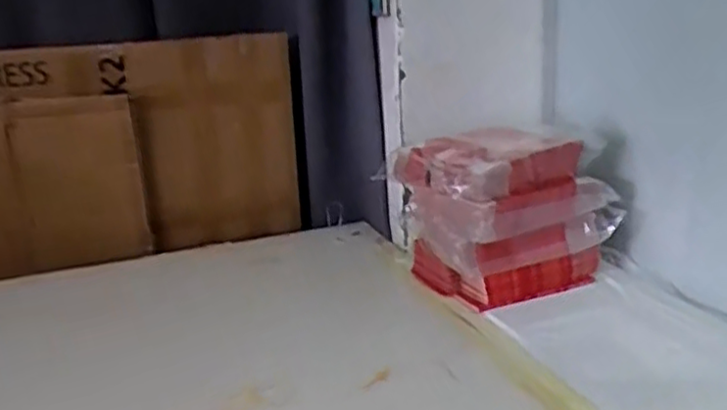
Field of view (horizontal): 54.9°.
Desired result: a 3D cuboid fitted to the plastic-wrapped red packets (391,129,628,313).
[{"bbox_3d":[0.191,0.004,0.941,0.230,0.199,0.189,-12,18,-25],"label":"plastic-wrapped red packets"}]

